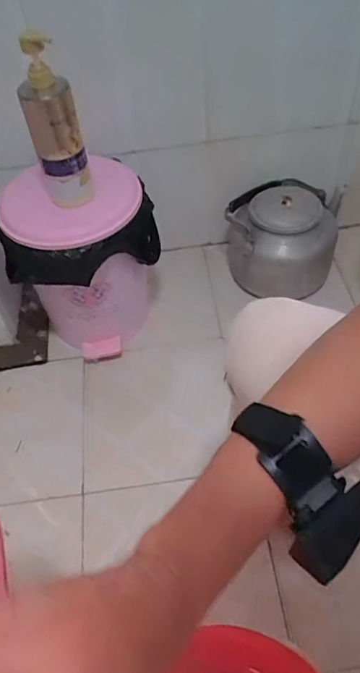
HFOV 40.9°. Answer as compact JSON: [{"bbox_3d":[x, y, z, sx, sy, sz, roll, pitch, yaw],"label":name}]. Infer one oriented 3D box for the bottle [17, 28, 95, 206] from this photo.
[{"bbox_3d":[-0.193,-0.316,0.752,0.077,0.267,0.061,-16,52,-8],"label":"bottle"}]

